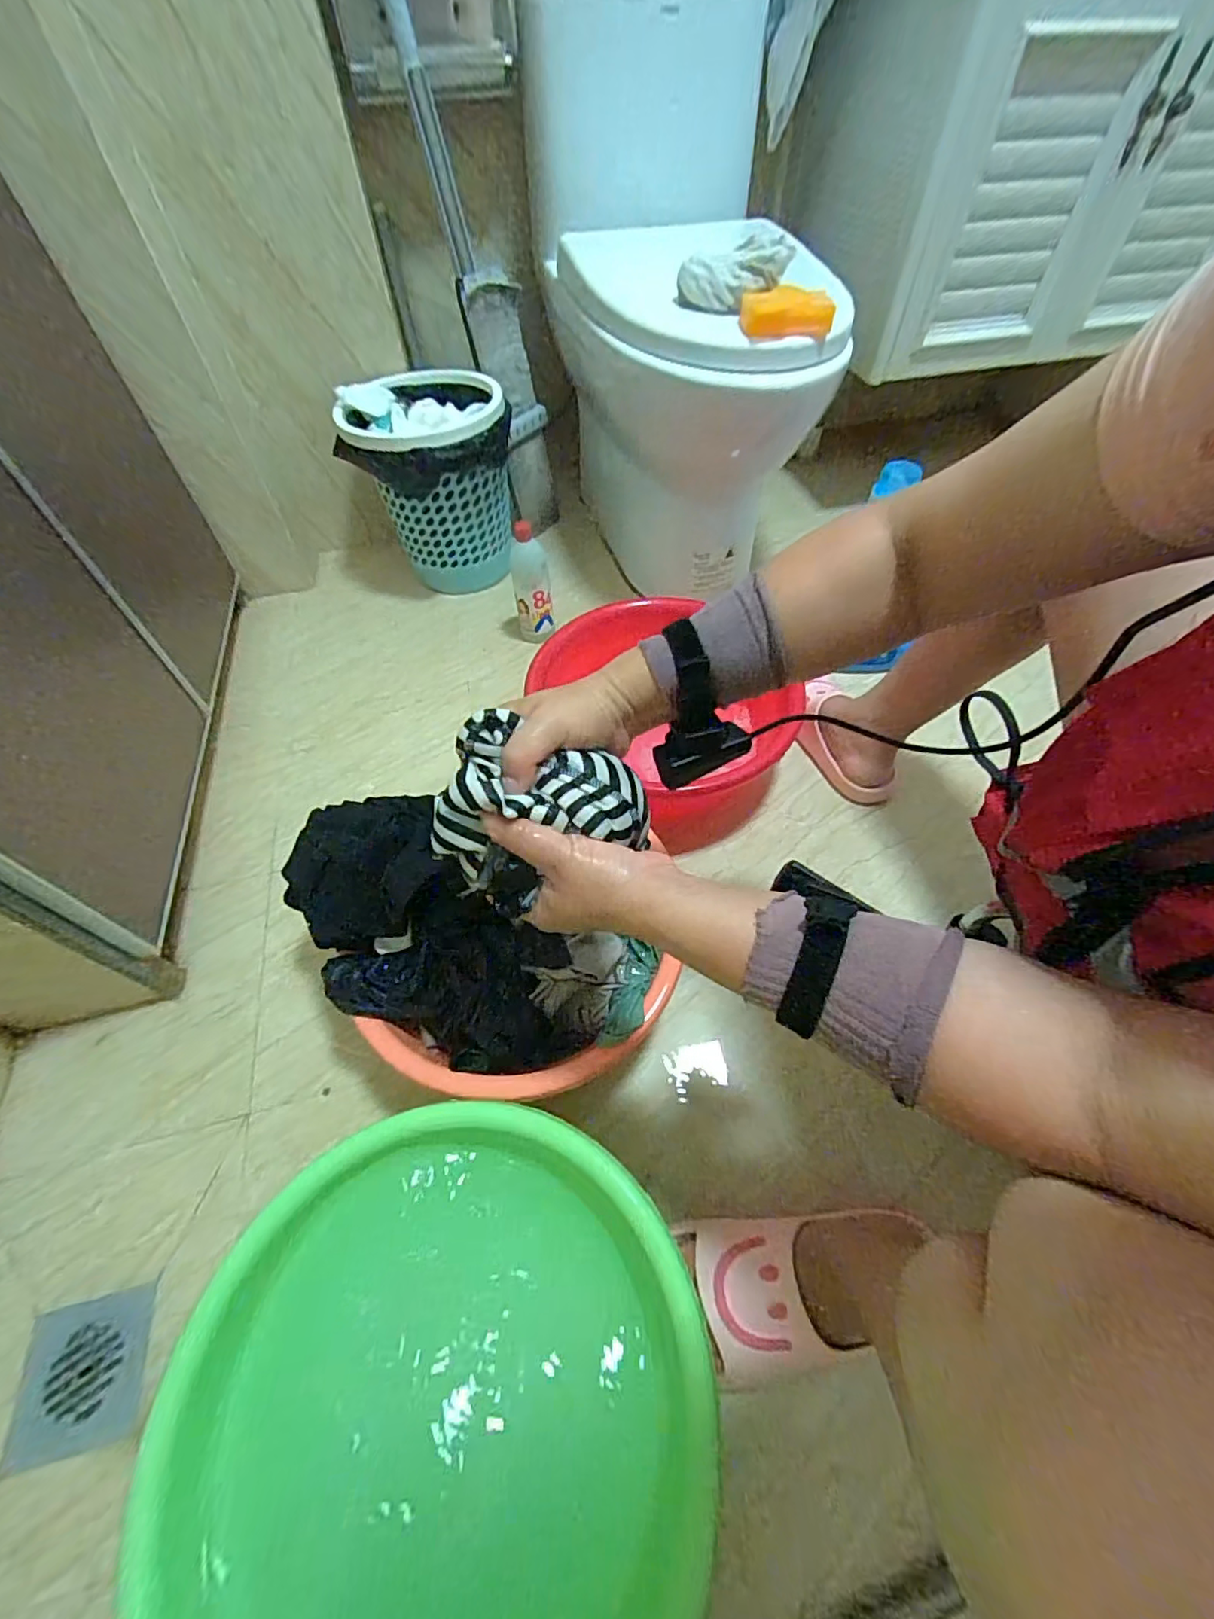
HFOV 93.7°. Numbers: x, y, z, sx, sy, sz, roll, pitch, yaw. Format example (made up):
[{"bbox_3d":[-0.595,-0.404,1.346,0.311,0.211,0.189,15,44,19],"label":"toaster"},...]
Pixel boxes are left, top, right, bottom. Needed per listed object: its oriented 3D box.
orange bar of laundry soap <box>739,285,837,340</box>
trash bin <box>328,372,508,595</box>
[{"bbox_3d":[0.213,-0.592,0.677,0.105,0.030,0.075,9,56,7],"label":"orange bar of laundry soap"},{"bbox_3d":[-0.298,-0.572,1.039,0.264,0.305,0.238,-7,55,-4],"label":"trash bin"}]

